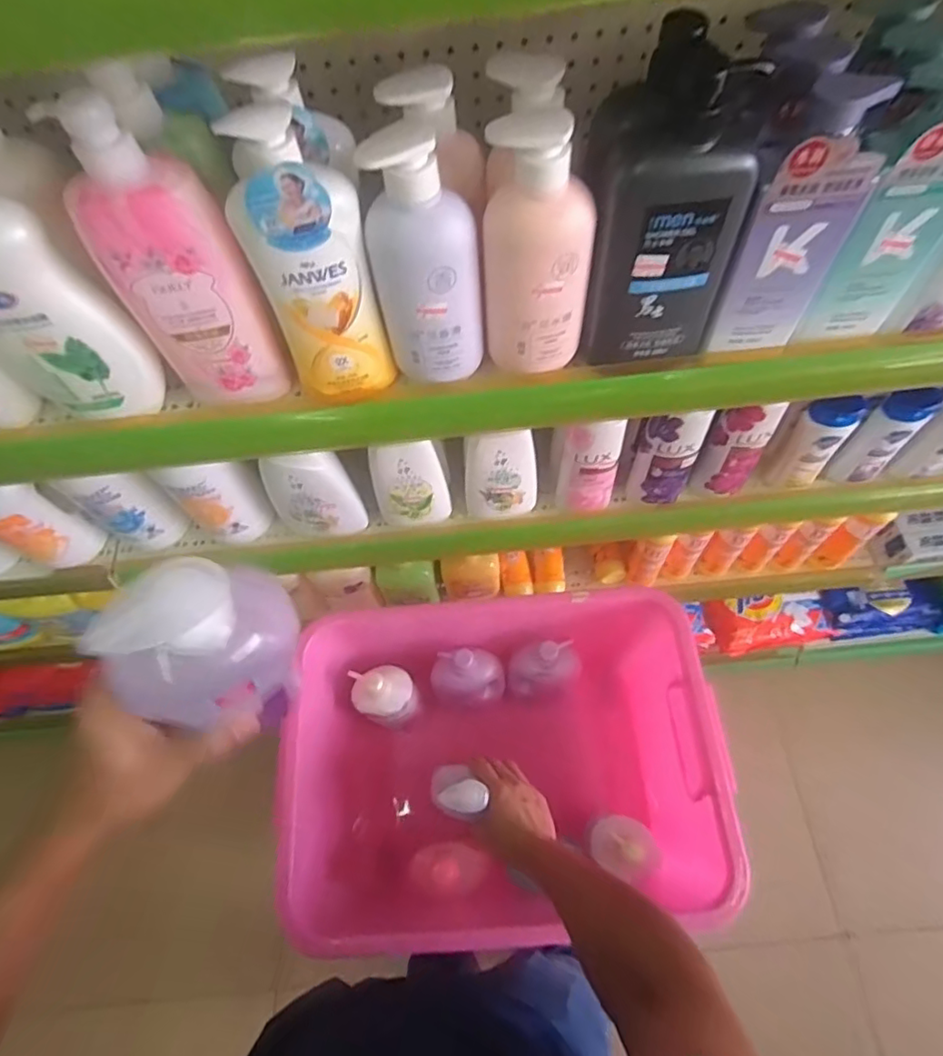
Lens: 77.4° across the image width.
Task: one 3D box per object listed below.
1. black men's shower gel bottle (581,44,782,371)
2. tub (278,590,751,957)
[{"bbox_3d":[0.140,-0.213,0.428,0.097,0.201,0.052,-3,64,2],"label":"black men's shower gel bottle"},{"bbox_3d":[0.046,0.337,0.888,0.527,0.378,0.405,-5,64,1],"label":"tub"}]

